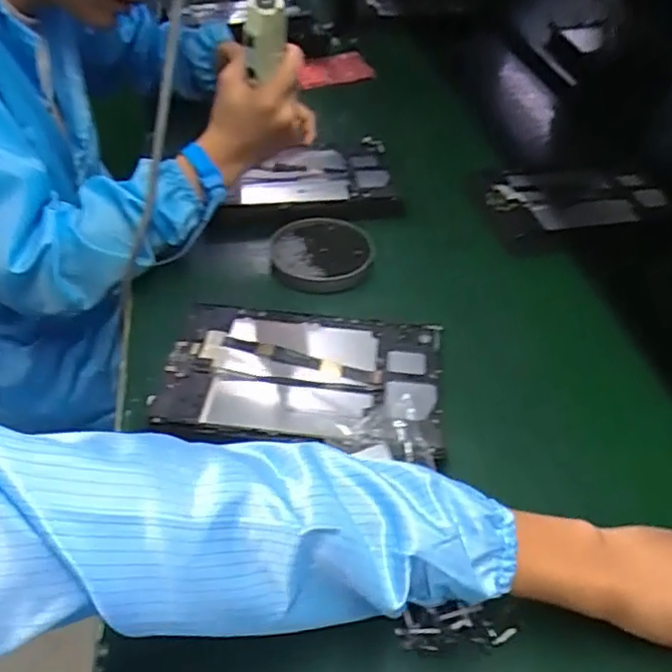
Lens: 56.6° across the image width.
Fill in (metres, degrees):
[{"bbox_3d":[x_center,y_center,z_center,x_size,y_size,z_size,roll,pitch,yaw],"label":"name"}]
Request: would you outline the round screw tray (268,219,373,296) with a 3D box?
[{"bbox_3d":[-0.016,-0.095,0.720,0.114,0.019,0.129,-5,43,-4],"label":"round screw tray"}]

